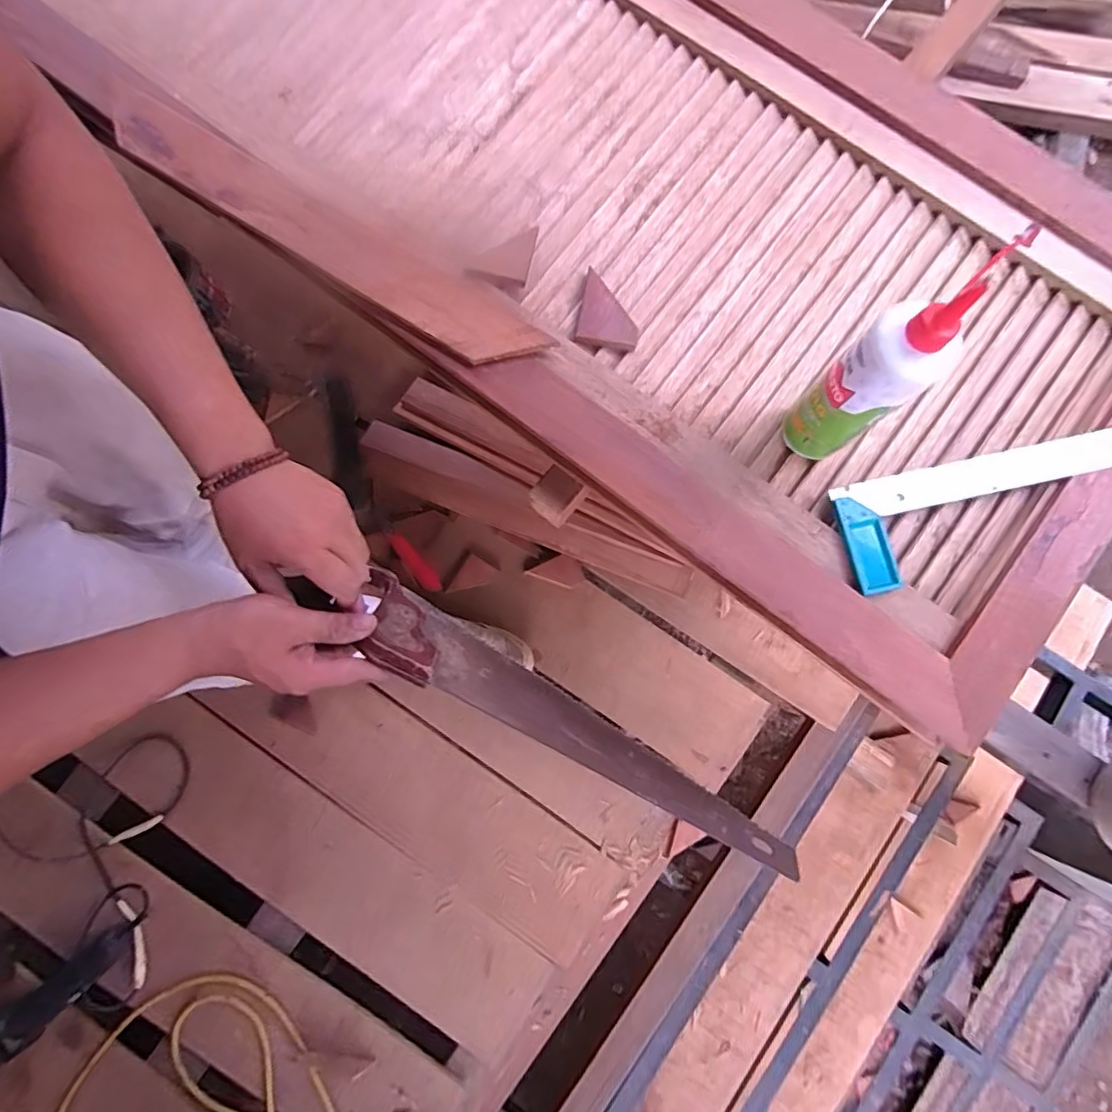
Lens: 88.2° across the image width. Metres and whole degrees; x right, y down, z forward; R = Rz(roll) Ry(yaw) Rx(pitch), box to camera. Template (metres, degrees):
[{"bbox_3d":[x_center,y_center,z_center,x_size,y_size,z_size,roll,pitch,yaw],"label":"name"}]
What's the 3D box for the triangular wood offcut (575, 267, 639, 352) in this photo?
[{"bbox_3d":[0.059,-0.266,0.626,0.069,0.010,0.075,12,91,11],"label":"triangular wood offcut"}]

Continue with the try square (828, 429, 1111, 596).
[{"bbox_3d":[0.439,-0.045,0.577,0.298,0.027,0.110,-11,82,-1],"label":"try square"}]

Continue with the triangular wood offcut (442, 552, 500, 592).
[{"bbox_3d":[-0.167,0.041,1.098,0.064,0.012,0.093,37,84,5],"label":"triangular wood offcut"}]

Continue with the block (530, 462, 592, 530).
[{"bbox_3d":[0.002,-0.066,0.667,0.053,0.052,0.052,36,84,5],"label":"block"}]

